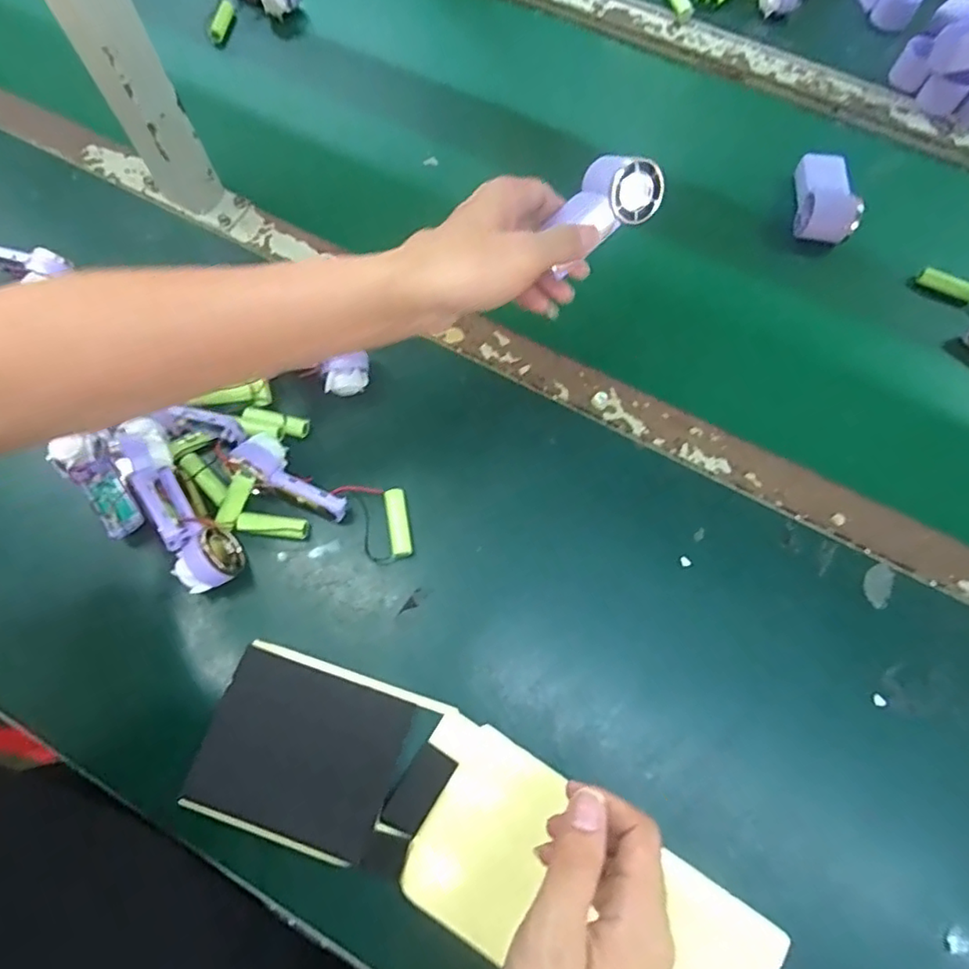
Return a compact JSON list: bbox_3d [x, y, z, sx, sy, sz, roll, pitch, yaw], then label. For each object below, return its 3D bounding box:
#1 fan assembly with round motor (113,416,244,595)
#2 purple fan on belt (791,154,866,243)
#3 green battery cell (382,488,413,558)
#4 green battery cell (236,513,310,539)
[{"bbox_3d":[-0.224,0.014,0.425,0.047,0.049,0.137,-32,73,-12],"label":"fan assembly with round motor"},{"bbox_3d":[0.316,-0.267,0.554,0.051,0.034,0.089,1,69,0],"label":"purple fan on belt"},{"bbox_3d":[-0.064,0.029,0.442,0.015,0.018,0.050,-12,70,-5],"label":"green battery cell"},{"bbox_3d":[-0.159,0.030,0.436,0.050,0.014,0.015,5,69,1],"label":"green battery cell"}]

